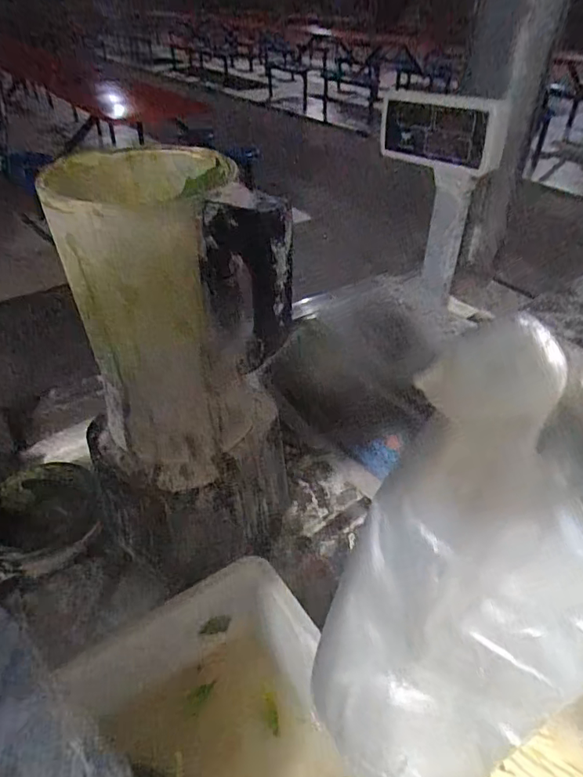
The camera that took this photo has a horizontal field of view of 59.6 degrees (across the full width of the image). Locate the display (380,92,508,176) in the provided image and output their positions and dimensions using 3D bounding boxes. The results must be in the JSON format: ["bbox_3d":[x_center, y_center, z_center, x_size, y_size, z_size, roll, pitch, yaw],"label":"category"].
[{"bbox_3d":[0.206,-0.370,0.733,0.193,0.090,0.049,21,44,24],"label":"display"}]

